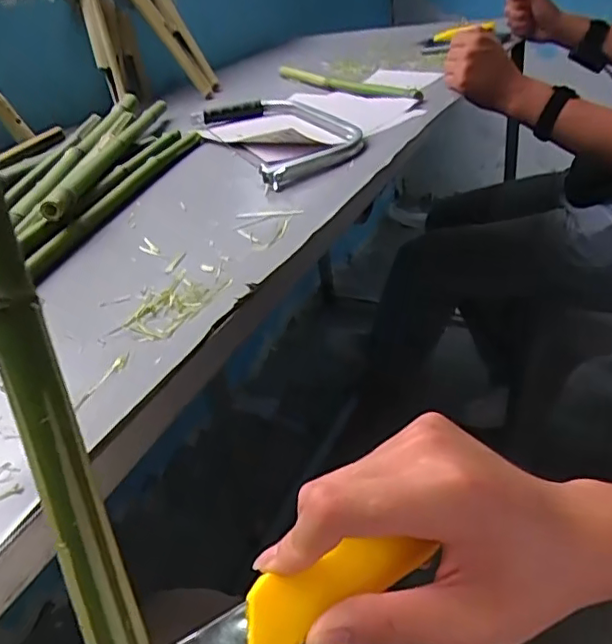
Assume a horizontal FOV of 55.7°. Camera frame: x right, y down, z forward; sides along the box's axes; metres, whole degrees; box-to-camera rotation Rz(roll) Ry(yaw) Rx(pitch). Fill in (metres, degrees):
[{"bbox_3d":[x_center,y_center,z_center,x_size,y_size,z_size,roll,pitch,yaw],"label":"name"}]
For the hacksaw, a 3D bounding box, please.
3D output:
[{"bbox_3d":[-0.040,-0.261,0.785,0.153,0.021,0.376,-18,34,-15],"label":"hacksaw"}]

